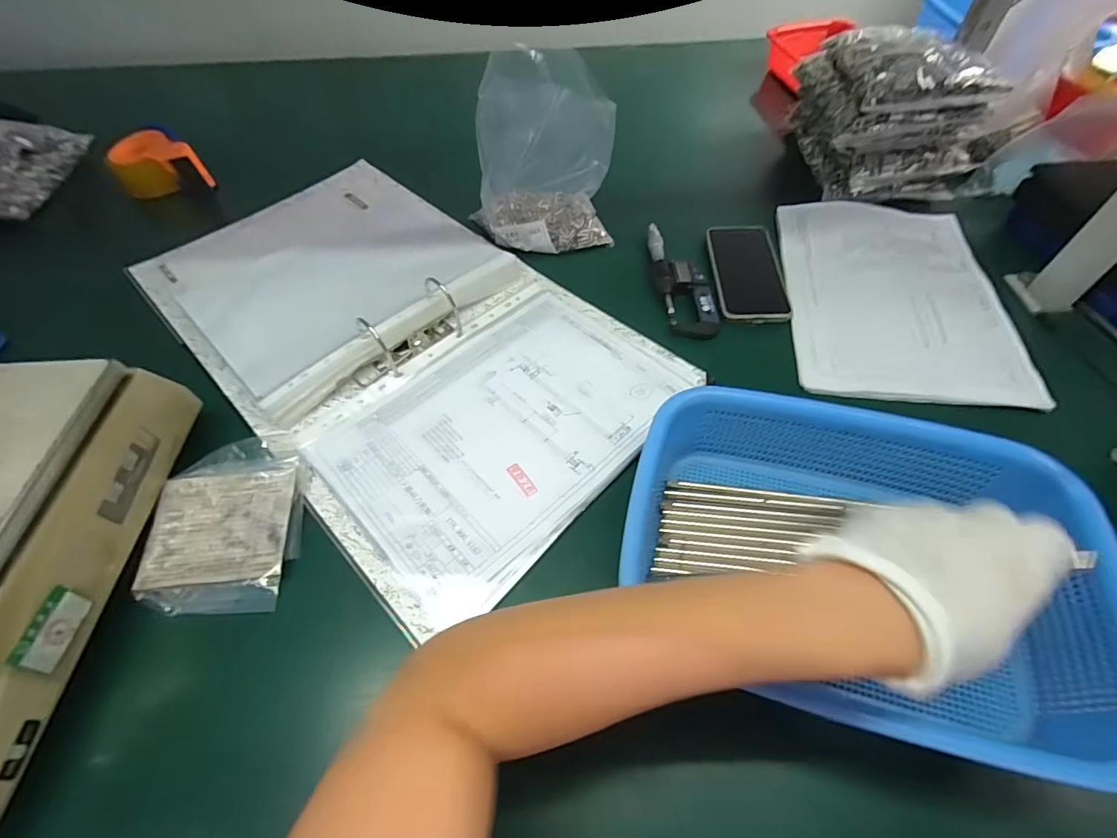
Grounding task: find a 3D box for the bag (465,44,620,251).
[{"bbox_3d":[-0.021,-0.308,0.571,0.166,0.178,0.105,8,56,8],"label":"bag"}]

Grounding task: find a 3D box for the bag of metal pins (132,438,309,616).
[{"bbox_3d":[-0.277,0.083,0.409,0.117,0.016,0.144,-5,55,-1],"label":"bag of metal pins"}]

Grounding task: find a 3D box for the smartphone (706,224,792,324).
[{"bbox_3d":[0.220,-0.171,0.568,0.079,0.016,0.152,0,55,3],"label":"smartphone"}]

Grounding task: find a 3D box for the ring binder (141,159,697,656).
[{"bbox_3d":[-0.184,-0.111,0.536,0.349,0.038,0.608,-40,63,-22],"label":"ring binder"}]

